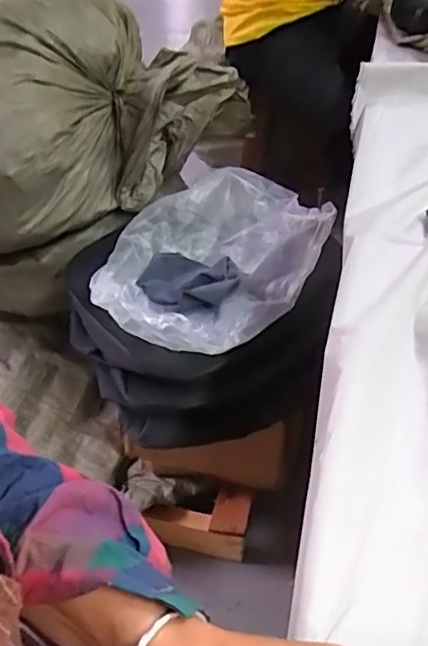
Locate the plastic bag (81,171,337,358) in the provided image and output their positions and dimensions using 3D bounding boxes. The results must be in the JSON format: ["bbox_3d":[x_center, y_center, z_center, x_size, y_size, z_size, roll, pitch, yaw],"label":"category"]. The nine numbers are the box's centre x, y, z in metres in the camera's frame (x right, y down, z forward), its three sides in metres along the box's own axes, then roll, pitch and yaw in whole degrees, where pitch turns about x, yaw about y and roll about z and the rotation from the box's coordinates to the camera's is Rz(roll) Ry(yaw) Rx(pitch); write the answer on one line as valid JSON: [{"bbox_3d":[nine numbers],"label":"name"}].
[{"bbox_3d":[-0.008,-0.118,1.051,0.389,0.119,0.325,-33,50,-29],"label":"plastic bag"}]

